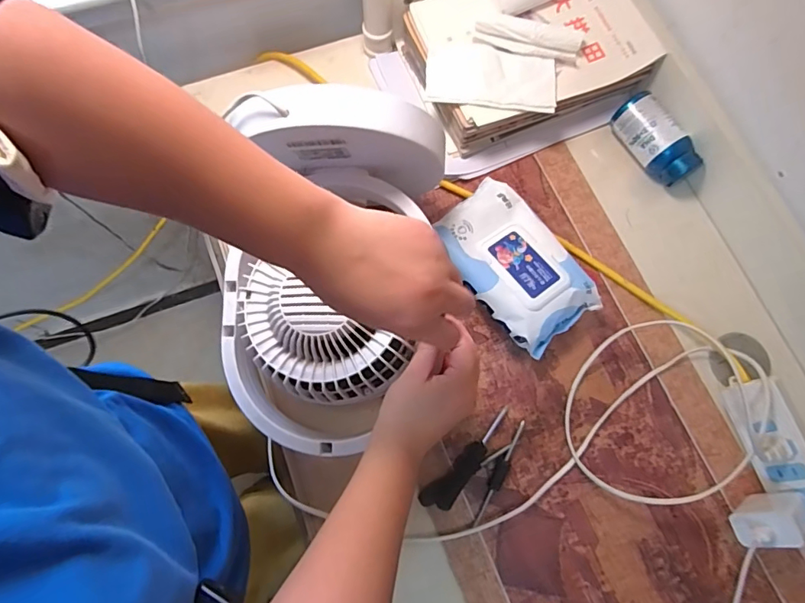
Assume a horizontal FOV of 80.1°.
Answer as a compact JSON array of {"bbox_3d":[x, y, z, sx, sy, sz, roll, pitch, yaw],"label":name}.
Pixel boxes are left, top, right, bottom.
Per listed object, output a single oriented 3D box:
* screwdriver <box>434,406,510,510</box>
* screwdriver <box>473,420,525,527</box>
[{"bbox_3d":[0.075,0.166,0.511,0.021,0.018,0.126,38,63,8],"label":"screwdriver"},{"bbox_3d":[0.104,0.182,0.509,0.014,0.010,0.117,30,76,7],"label":"screwdriver"}]

